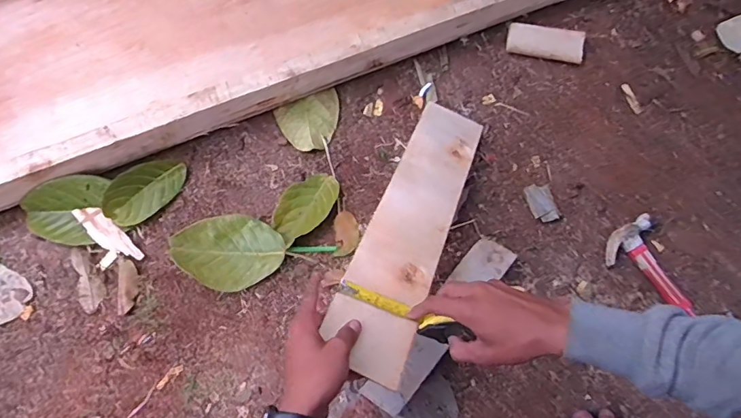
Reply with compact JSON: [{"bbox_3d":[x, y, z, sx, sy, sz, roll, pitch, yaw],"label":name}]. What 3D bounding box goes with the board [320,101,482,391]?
[{"bbox_3d":[0.064,0.007,0.655,0.103,0.009,0.477,24,51,3],"label":"board"}]

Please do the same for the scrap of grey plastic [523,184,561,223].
[{"bbox_3d":[0.274,-0.011,0.747,0.039,0.010,0.063,-14,71,-5],"label":"scrap of grey plastic"}]

